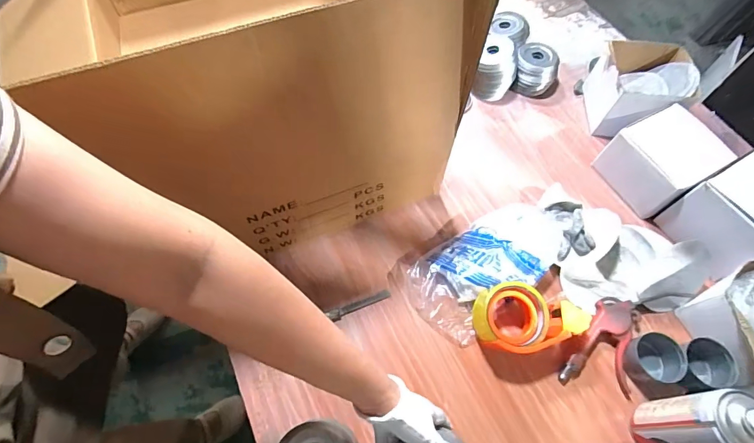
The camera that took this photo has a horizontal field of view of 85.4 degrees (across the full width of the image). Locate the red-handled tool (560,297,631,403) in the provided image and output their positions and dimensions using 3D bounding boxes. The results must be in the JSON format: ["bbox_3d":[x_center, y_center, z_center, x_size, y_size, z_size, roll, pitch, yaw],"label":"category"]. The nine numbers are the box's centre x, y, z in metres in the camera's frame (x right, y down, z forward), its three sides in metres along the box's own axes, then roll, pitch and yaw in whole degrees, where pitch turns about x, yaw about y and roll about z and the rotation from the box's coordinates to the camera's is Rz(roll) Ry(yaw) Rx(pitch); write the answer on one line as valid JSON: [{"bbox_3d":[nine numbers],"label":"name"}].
[{"bbox_3d":[0.313,0.170,0.586,0.098,0.024,0.132,12,63,4],"label":"red-handled tool"}]

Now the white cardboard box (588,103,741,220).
[{"bbox_3d":[0.465,-0.100,0.680,0.098,0.120,0.133,-29,67,-16],"label":"white cardboard box"}]

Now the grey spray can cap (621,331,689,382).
[{"bbox_3d":[0.383,0.192,0.569,0.062,0.043,0.061,1,63,-2],"label":"grey spray can cap"}]

